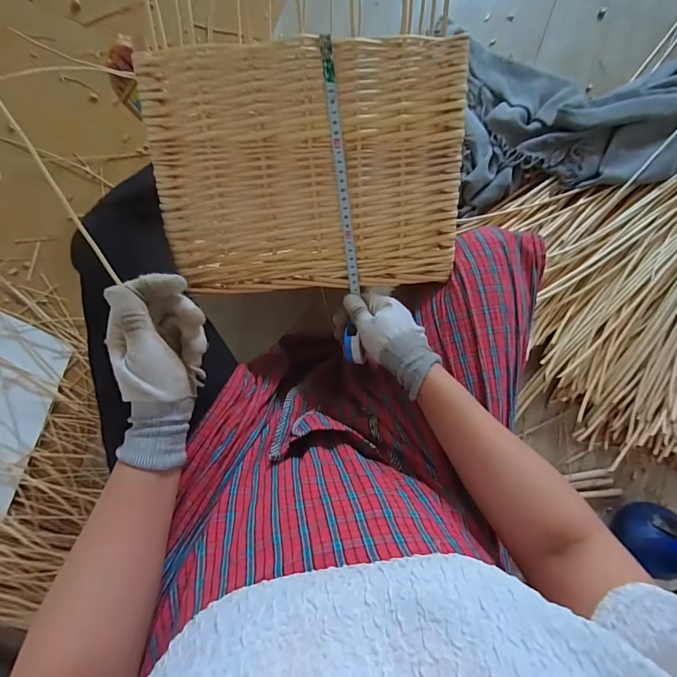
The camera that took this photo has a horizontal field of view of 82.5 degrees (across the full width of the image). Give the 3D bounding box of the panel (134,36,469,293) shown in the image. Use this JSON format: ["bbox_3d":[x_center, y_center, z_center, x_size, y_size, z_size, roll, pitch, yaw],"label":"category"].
[{"bbox_3d":[-0.028,-0.183,0.444,0.336,0.014,0.257,-4,113,-5],"label":"panel"}]

